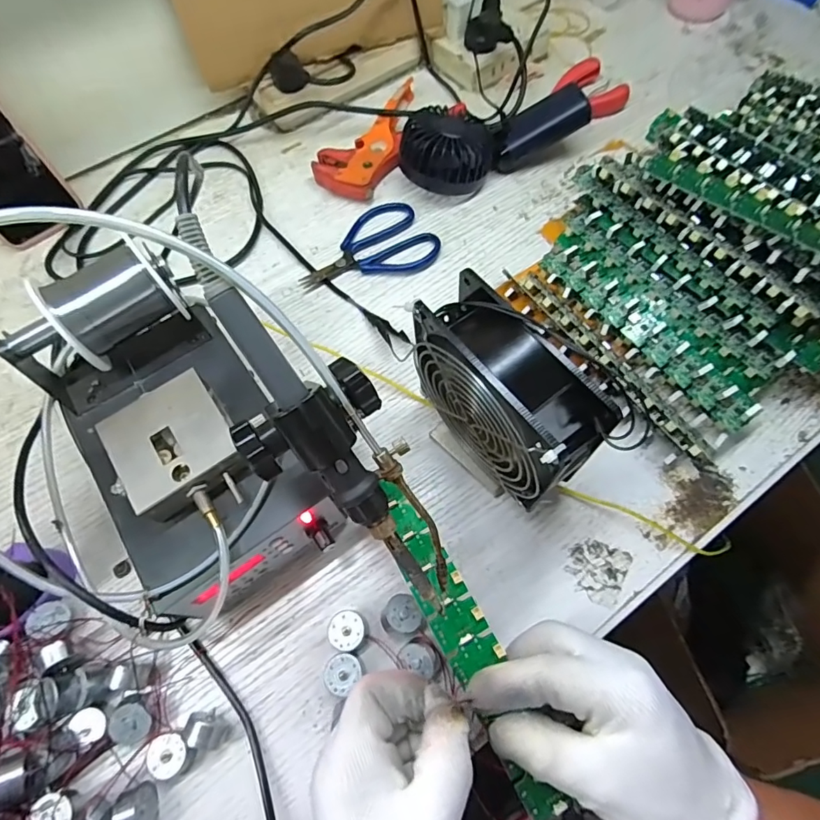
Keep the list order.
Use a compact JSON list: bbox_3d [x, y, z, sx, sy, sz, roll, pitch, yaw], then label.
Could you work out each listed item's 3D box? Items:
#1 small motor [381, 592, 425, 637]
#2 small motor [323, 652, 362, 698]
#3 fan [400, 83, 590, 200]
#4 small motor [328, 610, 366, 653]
[{"bbox_3d":[-0.004,0.130,0.304,0.025,0.020,0.023,-1,66,3],"label":"small motor"},{"bbox_3d":[-0.041,0.161,0.295,0.021,0.013,0.023,-1,66,3],"label":"small motor"},{"bbox_3d":[0.076,-0.266,0.467,0.175,0.054,0.081,-22,67,-6],"label":"fan"},{"bbox_3d":[-0.040,0.141,0.305,0.022,0.014,0.023,-23,67,-7],"label":"small motor"}]

